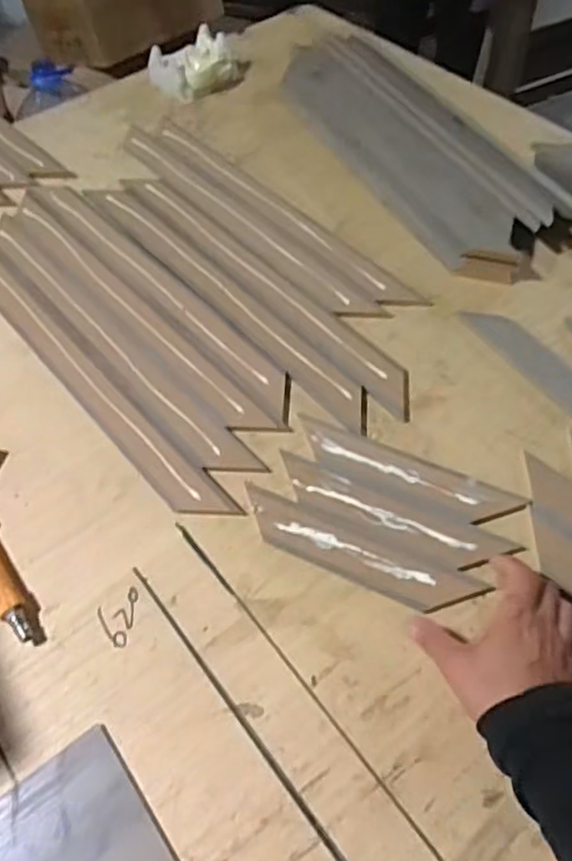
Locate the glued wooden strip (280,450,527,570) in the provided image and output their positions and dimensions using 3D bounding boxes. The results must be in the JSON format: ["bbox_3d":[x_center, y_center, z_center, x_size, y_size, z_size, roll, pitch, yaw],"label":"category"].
[{"bbox_3d":[0.089,0.074,0.561,0.208,0.007,0.045,21,61,17],"label":"glued wooden strip"}]

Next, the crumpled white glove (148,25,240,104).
[{"bbox_3d":[-0.142,-0.573,1.001,0.122,0.044,0.115,-35,61,-17],"label":"crumpled white glove"}]

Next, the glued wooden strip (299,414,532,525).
[{"bbox_3d":[0.107,0.038,0.588,0.210,0.004,0.046,22,61,18],"label":"glued wooden strip"}]

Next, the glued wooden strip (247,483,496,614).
[{"bbox_3d":[0.059,0.105,0.544,0.210,0.008,0.045,21,61,17],"label":"glued wooden strip"}]

